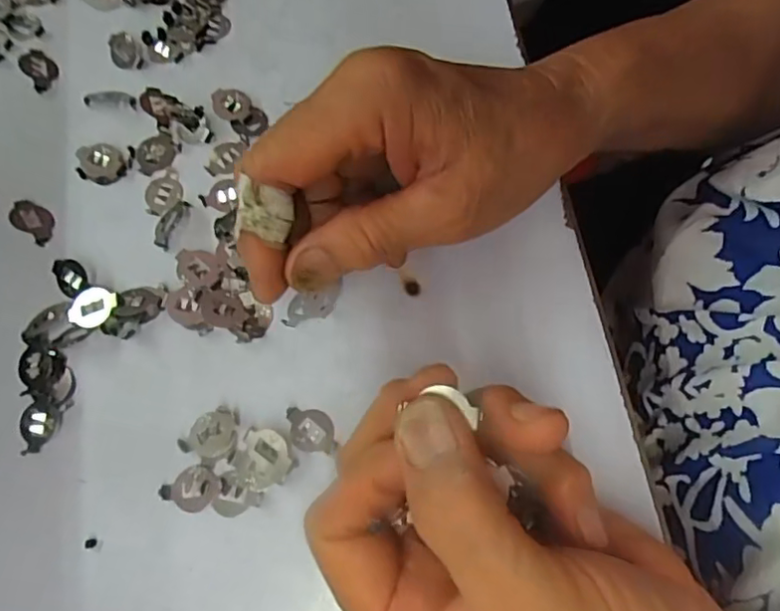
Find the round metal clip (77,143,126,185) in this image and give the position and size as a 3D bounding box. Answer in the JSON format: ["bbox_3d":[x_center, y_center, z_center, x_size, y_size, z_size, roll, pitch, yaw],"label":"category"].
[{"bbox_3d":[-0.129,-0.063,0.266,0.020,0.005,0.019,0,71,0],"label":"round metal clip"}]

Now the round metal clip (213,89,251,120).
[{"bbox_3d":[-0.073,-0.092,0.276,0.018,0.004,0.016,3,71,2],"label":"round metal clip"}]

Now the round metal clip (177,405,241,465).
[{"bbox_3d":[-0.068,0.047,0.229,0.021,0.004,0.020,0,71,0],"label":"round metal clip"}]

